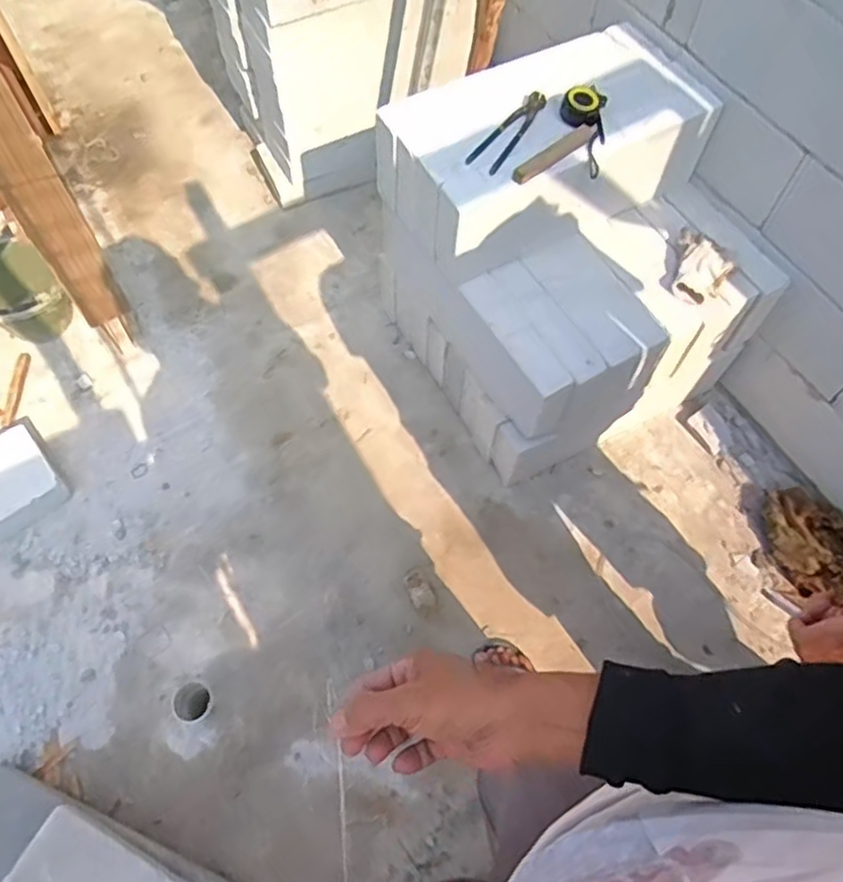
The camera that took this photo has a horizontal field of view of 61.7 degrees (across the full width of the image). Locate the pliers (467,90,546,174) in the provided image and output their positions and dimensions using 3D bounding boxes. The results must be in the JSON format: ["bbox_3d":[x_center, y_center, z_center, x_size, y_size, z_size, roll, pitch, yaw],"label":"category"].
[{"bbox_3d":[0.166,-0.576,1.311,0.057,0.025,0.213,33,67,15],"label":"pliers"}]

